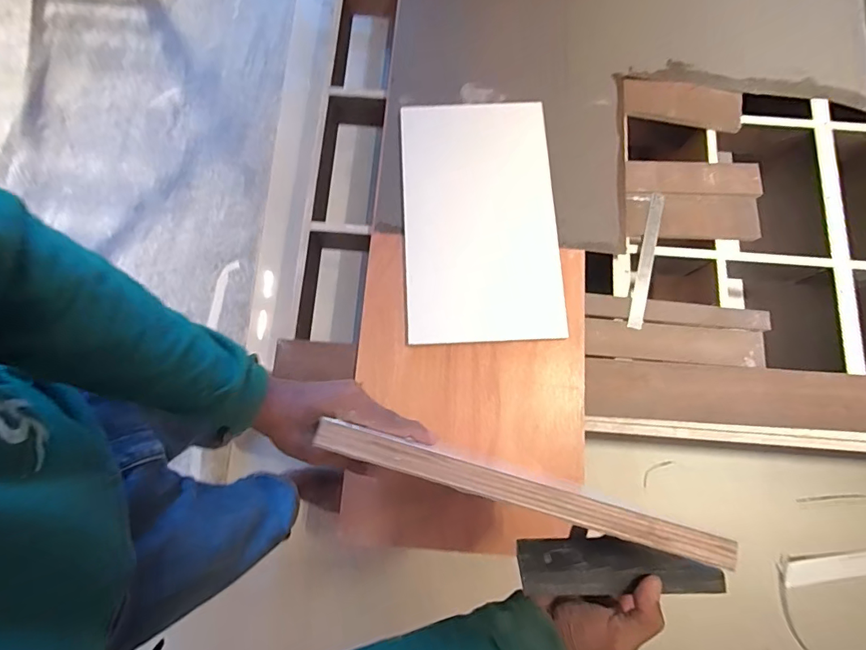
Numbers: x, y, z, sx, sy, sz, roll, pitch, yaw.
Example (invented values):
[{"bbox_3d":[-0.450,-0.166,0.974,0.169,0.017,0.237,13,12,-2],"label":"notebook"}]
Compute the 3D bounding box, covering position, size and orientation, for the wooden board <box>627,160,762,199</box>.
[{"bbox_3d":[0.593,-0.334,1.013,0.297,0.019,0.094,0,77,0],"label":"wooden board"}]

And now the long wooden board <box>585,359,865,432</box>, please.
[{"bbox_3d":[0.703,0.147,0.902,0.770,0.026,0.118,3,77,0],"label":"long wooden board"}]

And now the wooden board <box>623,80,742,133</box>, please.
[{"bbox_3d":[0.597,-0.533,1.061,0.280,0.011,0.100,11,78,2],"label":"wooden board"}]

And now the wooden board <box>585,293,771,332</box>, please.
[{"bbox_3d":[0.520,-0.027,0.944,0.380,0.013,0.050,5,77,1],"label":"wooden board"}]

